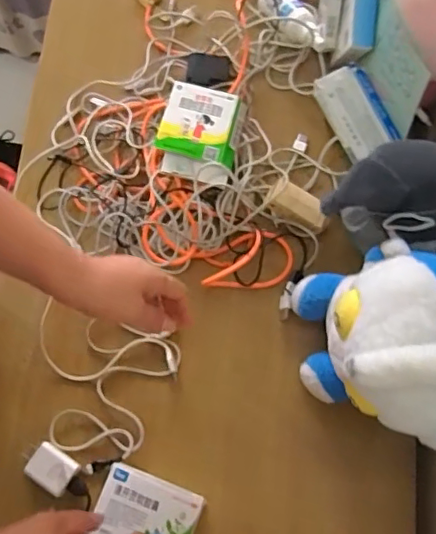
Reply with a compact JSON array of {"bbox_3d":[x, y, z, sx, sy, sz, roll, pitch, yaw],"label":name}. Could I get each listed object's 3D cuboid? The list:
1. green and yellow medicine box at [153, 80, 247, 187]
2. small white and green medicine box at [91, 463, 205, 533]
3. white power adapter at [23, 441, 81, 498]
[{"bbox_3d":[-0.021,-0.155,0.679,0.091,0.052,0.113,12,74,4],"label":"green and yellow medicine box"},{"bbox_3d":[-0.073,0.252,0.571,0.100,0.027,0.070,21,75,6],"label":"small white and green medicine box"},{"bbox_3d":[-0.182,0.213,0.598,0.059,0.021,0.038,32,76,9],"label":"white power adapter"}]

